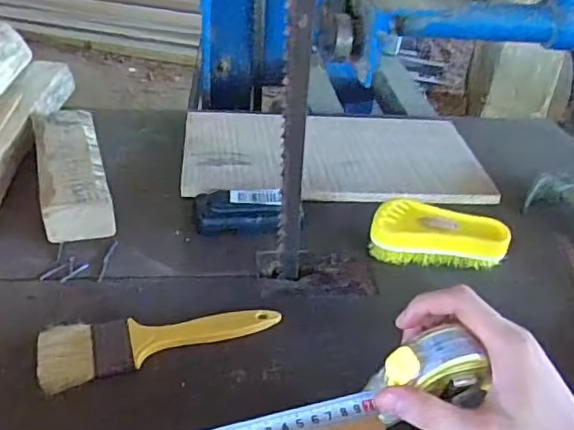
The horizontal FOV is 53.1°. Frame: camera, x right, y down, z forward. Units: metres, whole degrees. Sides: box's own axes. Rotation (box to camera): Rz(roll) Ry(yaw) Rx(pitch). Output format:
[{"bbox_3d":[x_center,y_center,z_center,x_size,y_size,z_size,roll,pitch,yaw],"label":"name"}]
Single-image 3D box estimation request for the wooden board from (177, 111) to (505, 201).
[{"bbox_3d":[0.057,-0.070,0.670,0.341,0.009,0.196,0,37,-8],"label":"wooden board"}]

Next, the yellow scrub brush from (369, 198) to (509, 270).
[{"bbox_3d":[0.140,0.019,0.545,0.121,0.040,0.055,6,36,-1],"label":"yellow scrub brush"}]

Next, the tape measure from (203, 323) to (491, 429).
[{"bbox_3d":[-0.004,0.119,0.332,0.251,0.045,0.030,-13,39,-11],"label":"tape measure"}]

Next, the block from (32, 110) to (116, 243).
[{"bbox_3d":[-0.217,-0.047,0.579,0.060,0.040,0.187,-9,39,-19],"label":"block"}]

